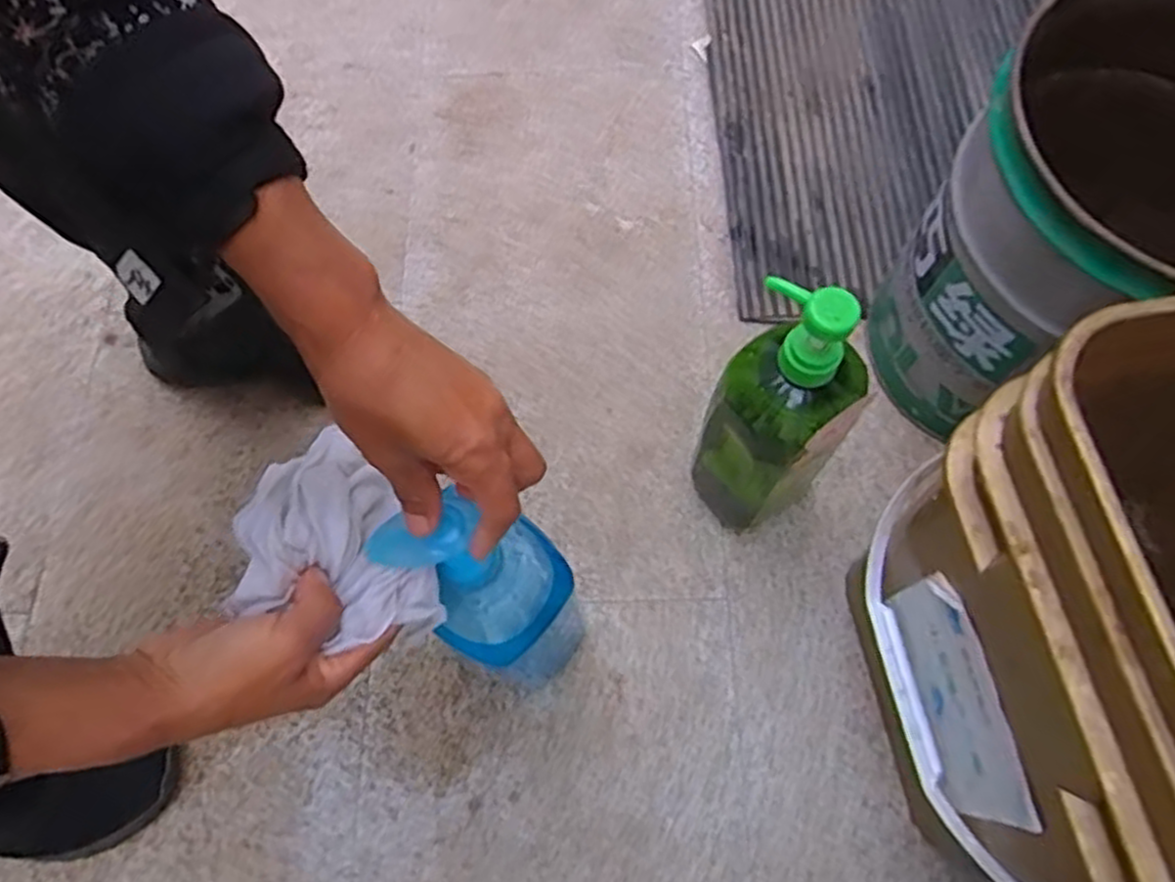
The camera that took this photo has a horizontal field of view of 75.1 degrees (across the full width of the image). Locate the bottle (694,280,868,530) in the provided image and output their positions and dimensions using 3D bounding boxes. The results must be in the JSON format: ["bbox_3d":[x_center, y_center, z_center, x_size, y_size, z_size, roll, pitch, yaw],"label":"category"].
[{"bbox_3d":[0.131,-0.012,0.541,0.085,0.282,0.074,28,72,11],"label":"bottle"}]

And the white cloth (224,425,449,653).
[{"bbox_3d":[-0.129,0.051,0.374,0.088,0.043,0.112,-34,72,-11],"label":"white cloth"}]

